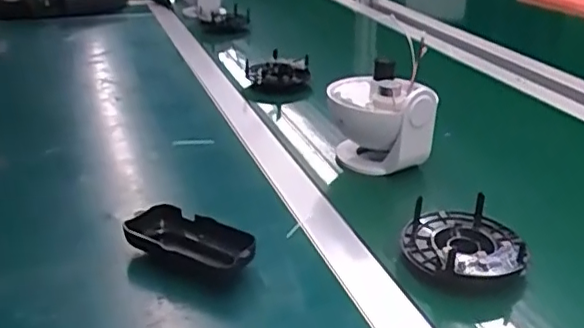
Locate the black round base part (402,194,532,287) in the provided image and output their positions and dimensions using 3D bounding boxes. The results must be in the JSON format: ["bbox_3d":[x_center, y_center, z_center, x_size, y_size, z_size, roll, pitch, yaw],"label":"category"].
[{"bbox_3d":[0.142,0.070,0.507,0.098,0.038,0.100,6,26,-3],"label":"black round base part"}]

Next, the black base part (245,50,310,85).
[{"bbox_3d":[-0.023,-0.127,0.911,0.099,0.054,0.096,5,26,-3],"label":"black base part"}]

